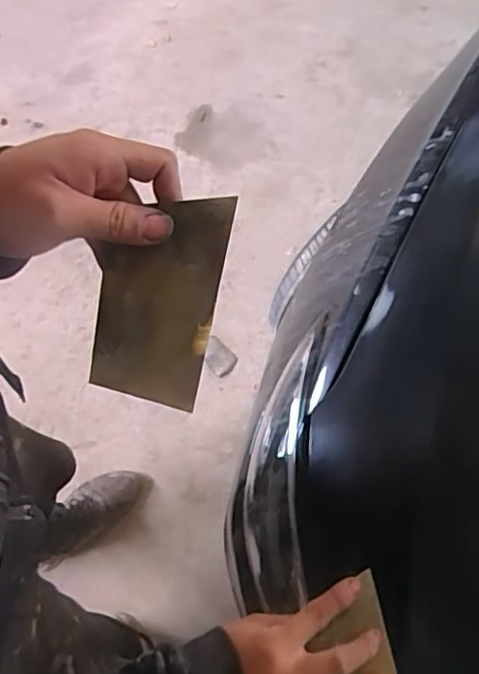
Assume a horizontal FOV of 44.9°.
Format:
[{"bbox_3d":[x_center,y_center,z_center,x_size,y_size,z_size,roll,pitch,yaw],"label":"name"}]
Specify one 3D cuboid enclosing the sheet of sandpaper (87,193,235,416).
[{"bbox_3d":[-0.053,-0.023,0.371,0.074,0.138,0.006,16,22,6],"label":"sheet of sandpaper"}]

